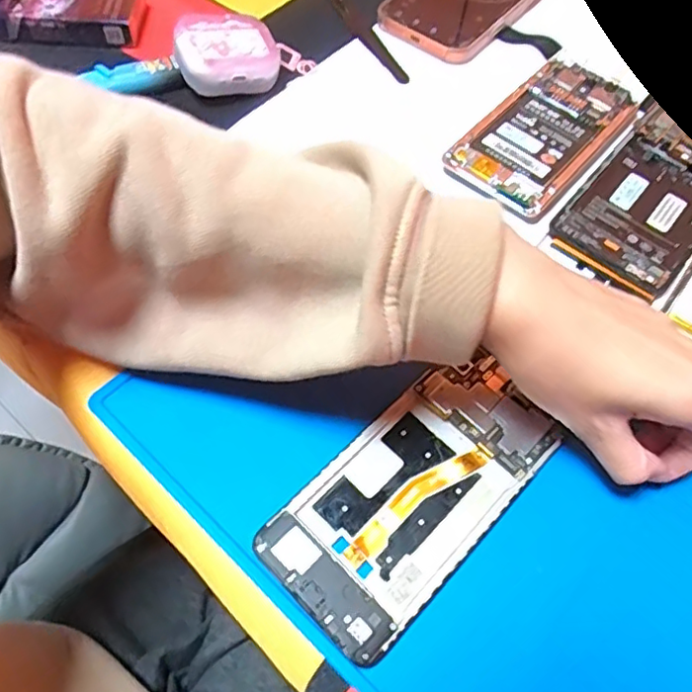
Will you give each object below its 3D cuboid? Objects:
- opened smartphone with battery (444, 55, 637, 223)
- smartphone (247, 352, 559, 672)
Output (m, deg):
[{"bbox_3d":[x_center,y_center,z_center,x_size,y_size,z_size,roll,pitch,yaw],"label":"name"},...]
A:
[{"bbox_3d":[0.130,-0.139,0.386,0.071,0.005,0.138,39,66,17],"label":"opened smartphone with battery"},{"bbox_3d":[0.032,0.064,0.271,0.069,0.007,0.140,42,67,18],"label":"smartphone"}]

